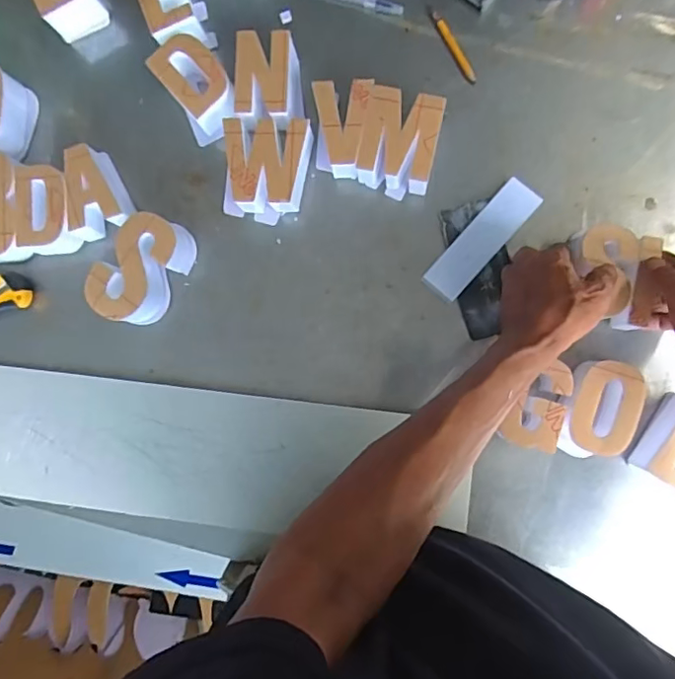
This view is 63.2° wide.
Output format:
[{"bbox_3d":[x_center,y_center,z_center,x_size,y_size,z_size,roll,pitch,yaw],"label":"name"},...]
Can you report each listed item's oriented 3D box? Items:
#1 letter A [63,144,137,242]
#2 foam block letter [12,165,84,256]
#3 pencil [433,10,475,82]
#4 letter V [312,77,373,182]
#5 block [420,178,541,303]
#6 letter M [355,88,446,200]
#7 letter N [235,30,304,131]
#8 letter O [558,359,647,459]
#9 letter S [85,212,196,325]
[{"bbox_3d":[-0.249,-0.152,0.572,0.063,0.052,0.089,-18,87,5],"label":"letter A"},{"bbox_3d":[-0.298,-0.134,0.579,0.059,0.051,0.084,2,89,6],"label":"foam block letter"},{"bbox_3d":[0.119,-0.299,0.559,0.010,0.004,0.082,-29,88,4],"label":"pencil"},{"bbox_3d":[0.004,-0.206,0.547,0.060,0.045,0.084,1,89,6],"label":"letter V"},{"bbox_3d":[0.144,-0.099,0.549,0.038,0.012,0.134,41,93,4],"label":"block"},{"bbox_3d":[0.061,-0.192,0.543,0.077,0.045,0.091,13,90,6],"label":"letter M"},{"bbox_3d":[-0.070,-0.257,0.554,0.062,0.043,0.091,-2,88,6],"label":"letter N"},{"bbox_3d":[0.242,0.065,0.514,0.059,0.049,0.092,17,88,5],"label":"letter O"},{"bbox_3d":[-0.199,-0.071,0.563,0.066,0.053,0.112,32,92,6],"label":"letter S"}]

